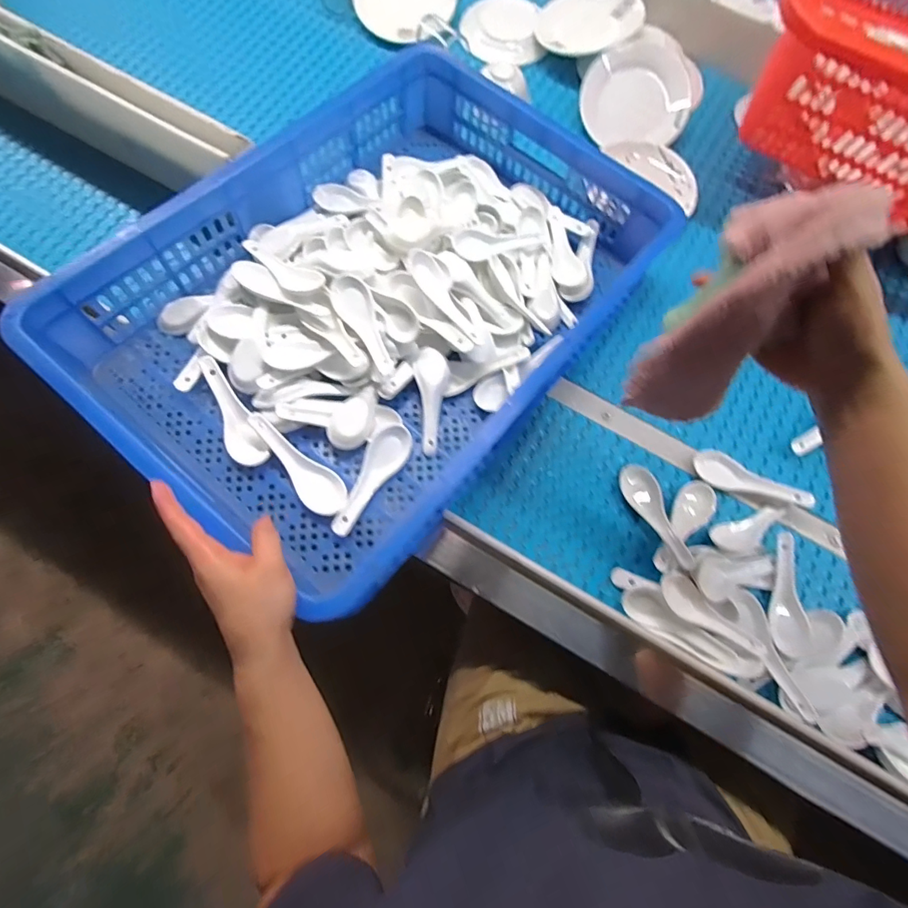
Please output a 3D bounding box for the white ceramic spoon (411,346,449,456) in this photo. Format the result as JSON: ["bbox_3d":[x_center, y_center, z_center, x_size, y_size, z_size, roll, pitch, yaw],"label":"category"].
[{"bbox_3d":[-0.025,-0.063,0.497,0.037,0.018,0.124,-2,74,-2],"label":"white ceramic spoon"}]

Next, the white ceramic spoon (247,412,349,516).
[{"bbox_3d":[-0.159,0.013,0.452,0.128,0.021,0.040,38,77,9],"label":"white ceramic spoon"}]

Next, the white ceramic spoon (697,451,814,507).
[{"bbox_3d":[0.340,0.032,0.518,0.123,0.024,0.044,24,75,5],"label":"white ceramic spoon"}]

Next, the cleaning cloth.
[{"bbox_3d":[0.192,-0.095,0.317,0.071,0.181,0.051,34,50,8],"label":"cleaning cloth"}]

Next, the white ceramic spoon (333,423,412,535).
[{"bbox_3d":[-0.085,0.023,0.459,0.036,0.023,0.122,28,76,6],"label":"white ceramic spoon"}]

